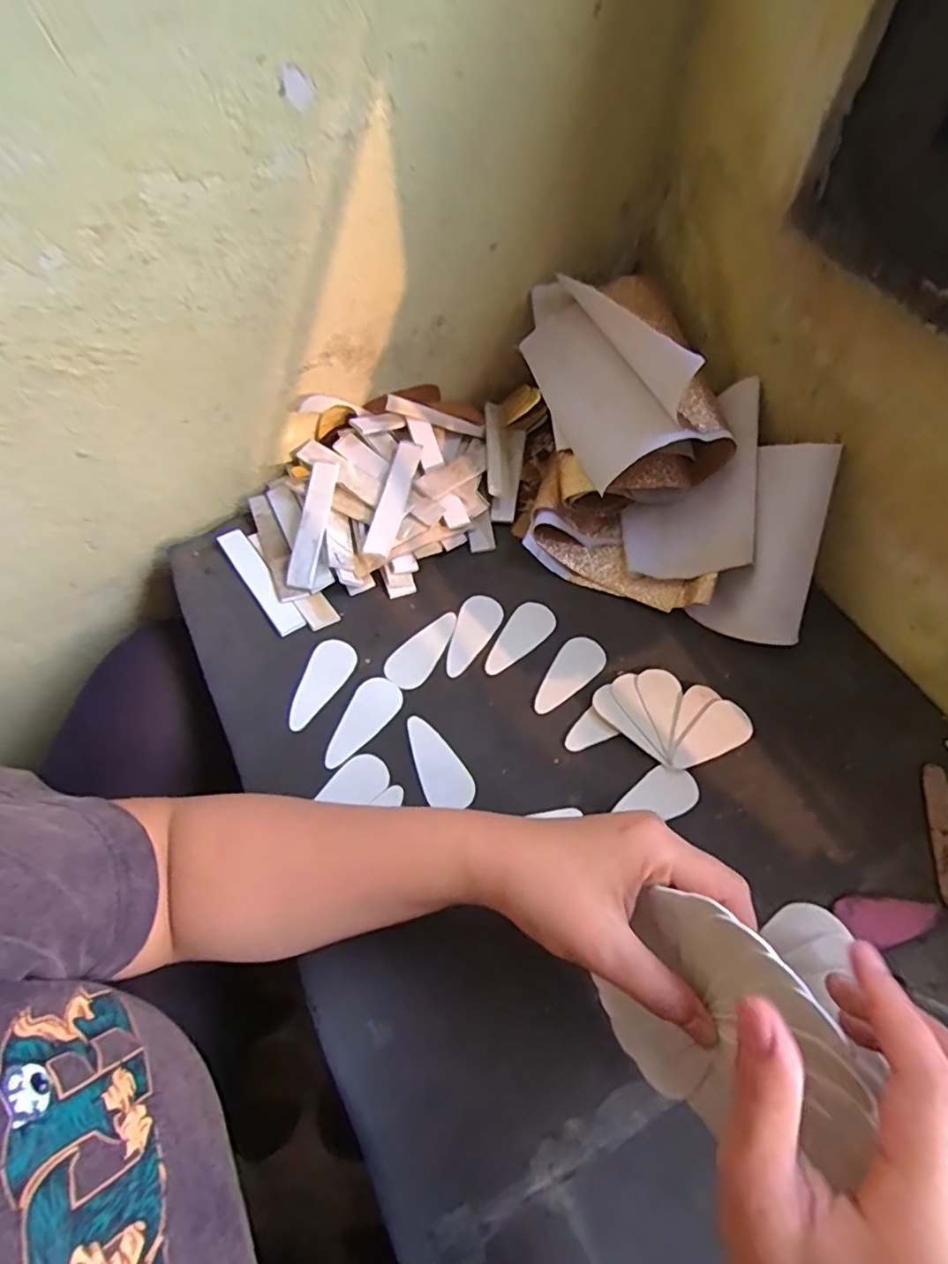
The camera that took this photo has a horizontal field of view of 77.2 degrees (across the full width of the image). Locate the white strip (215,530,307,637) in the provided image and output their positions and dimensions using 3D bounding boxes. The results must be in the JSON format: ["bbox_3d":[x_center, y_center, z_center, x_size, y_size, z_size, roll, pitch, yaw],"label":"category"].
[{"bbox_3d":[-0.165,-0.040,0.459,0.021,0.006,0.105,-34,67,-16],"label":"white strip"}]

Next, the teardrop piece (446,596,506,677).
[{"bbox_3d":[-0.003,0.002,0.449,0.031,0.004,0.070,23,64,12],"label":"teardrop piece"}]

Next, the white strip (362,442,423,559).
[{"bbox_3d":[-0.062,-0.104,0.464,0.021,0.005,0.103,20,73,-8],"label":"white strip"}]

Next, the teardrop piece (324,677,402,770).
[{"bbox_3d":[-0.079,0.062,0.414,0.030,0.004,0.071,32,67,16],"label":"teardrop piece"}]

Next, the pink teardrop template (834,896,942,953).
[{"bbox_3d":[0.249,0.170,0.354,0.061,0.004,0.029,-9,53,-9],"label":"pink teardrop template"}]

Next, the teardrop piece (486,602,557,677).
[{"bbox_3d":[0.033,0.004,0.448,0.031,0.004,0.070,39,69,19],"label":"teardrop piece"}]

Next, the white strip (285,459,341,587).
[{"bbox_3d":[-0.125,-0.085,0.463,0.022,0.008,0.106,8,74,4],"label":"white strip"}]

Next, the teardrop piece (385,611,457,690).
[{"bbox_3d":[-0.036,0.012,0.441,0.031,0.004,0.070,36,68,18],"label":"teardrop piece"}]

